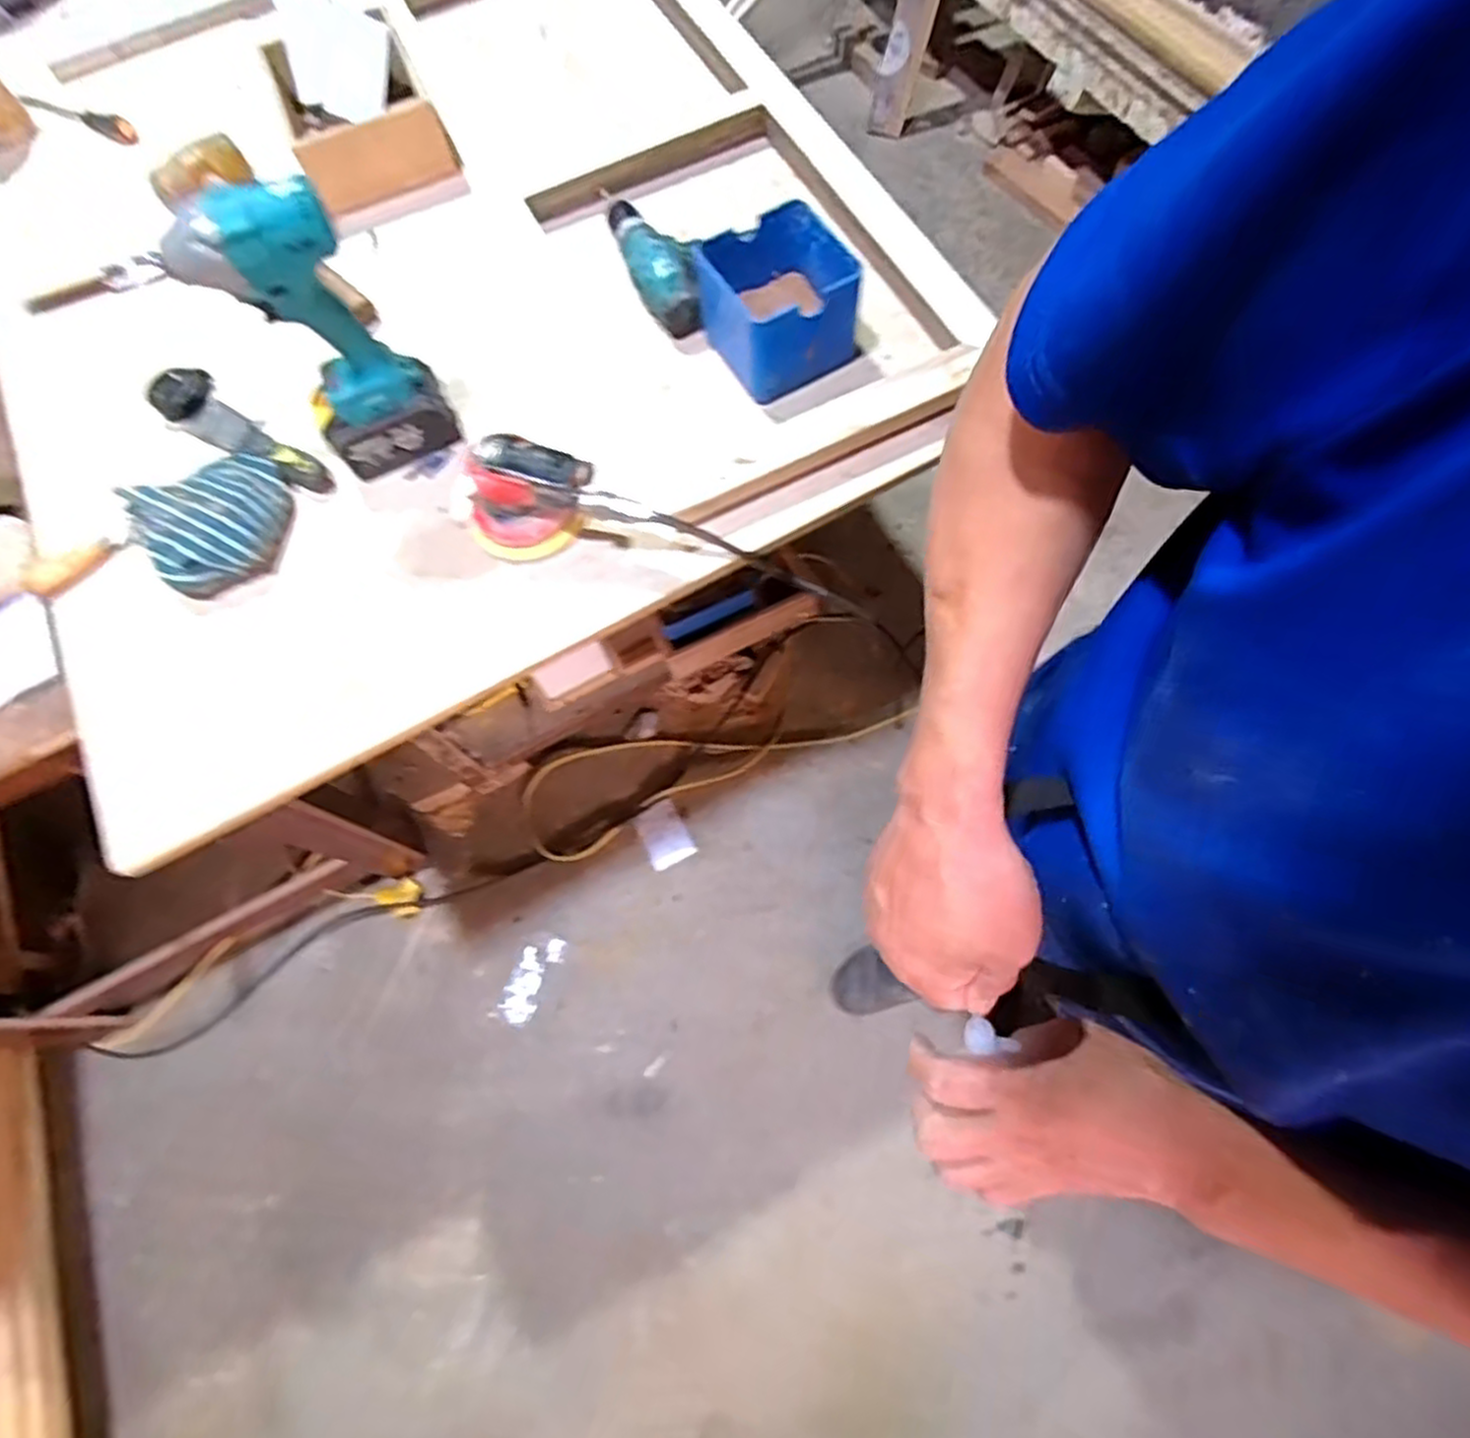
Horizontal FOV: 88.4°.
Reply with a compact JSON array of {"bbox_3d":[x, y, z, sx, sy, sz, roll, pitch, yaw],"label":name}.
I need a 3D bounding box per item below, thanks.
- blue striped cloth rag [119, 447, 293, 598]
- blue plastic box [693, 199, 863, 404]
[{"bbox_3d":[-0.498,-0.186,0.724,0.139,0.062,0.102,-29,71,-8],"label":"blue striped cloth rag"},{"bbox_3d":[0.045,-0.417,0.764,0.133,0.098,0.138,-26,70,-7],"label":"blue plastic box"}]

